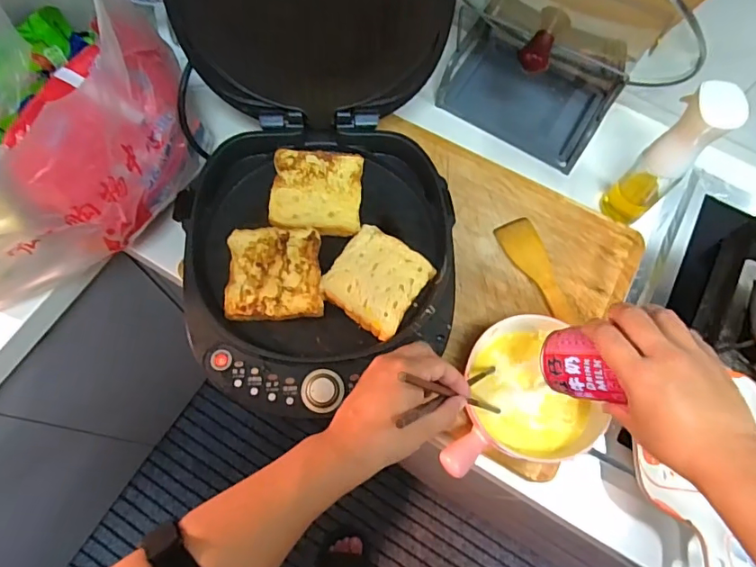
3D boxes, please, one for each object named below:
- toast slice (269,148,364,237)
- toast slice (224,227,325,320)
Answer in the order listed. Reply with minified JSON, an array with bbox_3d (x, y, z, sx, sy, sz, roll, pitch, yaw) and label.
[{"bbox_3d":[-0.071,-0.110,0.599,0.102,0.019,0.108,1,67,3],"label":"toast slice"},{"bbox_3d":[-0.111,-0.012,0.553,0.099,0.015,0.104,-2,67,1],"label":"toast slice"}]

